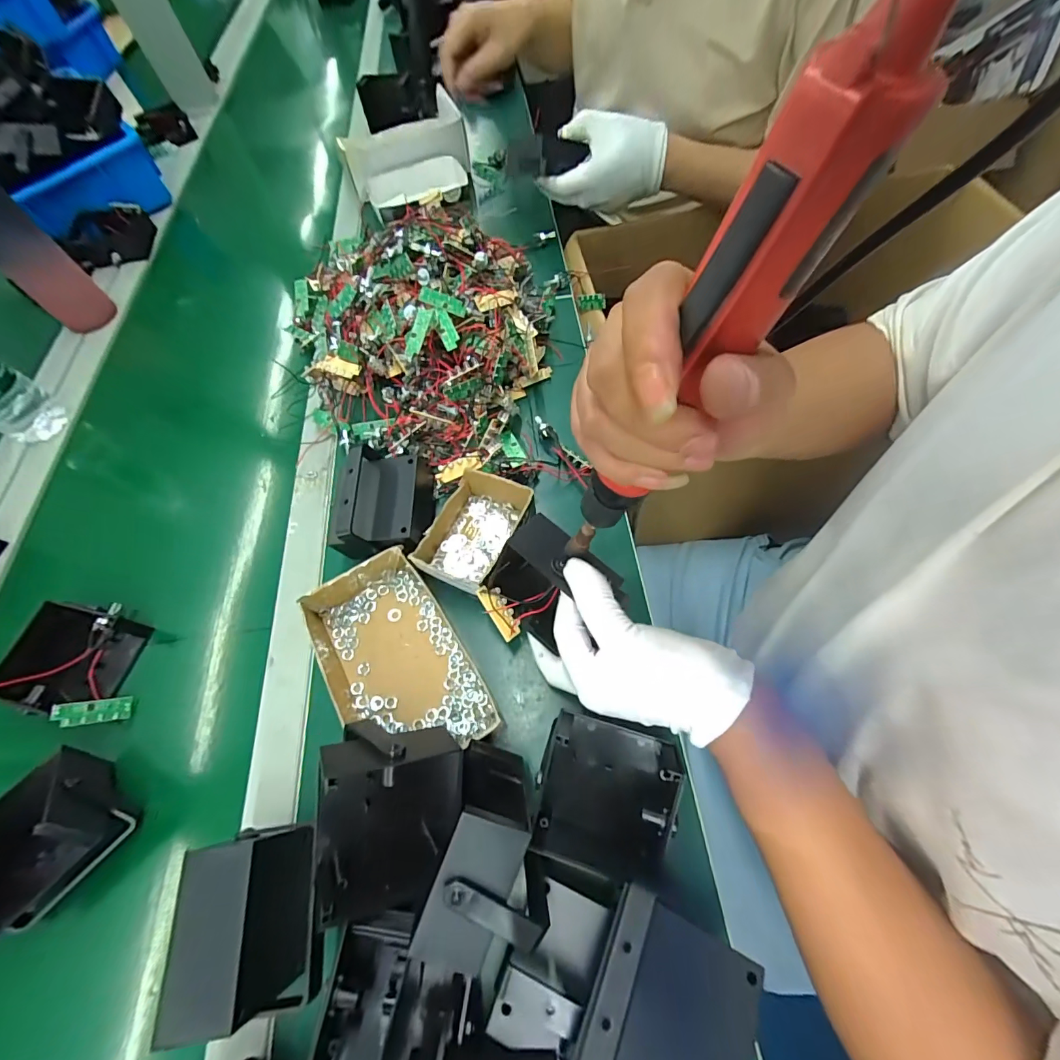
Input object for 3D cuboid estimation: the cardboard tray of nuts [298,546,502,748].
[{"bbox_3d":[-0.113,0.107,0.368,0.111,0.034,0.168,-28,66,-12],"label":"cardboard tray of nuts"}]

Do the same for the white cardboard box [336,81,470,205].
[{"bbox_3d":[-0.202,-0.626,0.745,0.190,0.074,0.184,-13,63,-1],"label":"white cardboard box"}]

